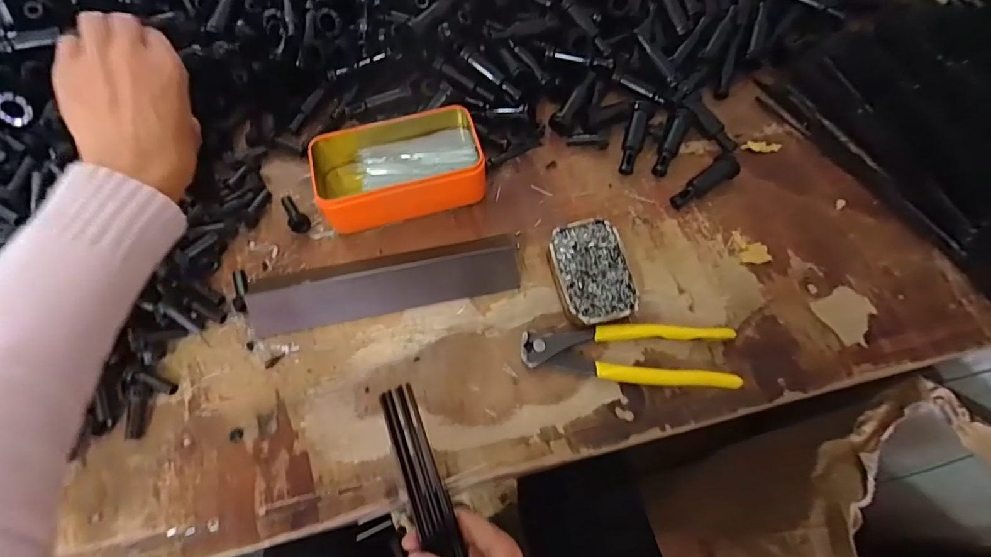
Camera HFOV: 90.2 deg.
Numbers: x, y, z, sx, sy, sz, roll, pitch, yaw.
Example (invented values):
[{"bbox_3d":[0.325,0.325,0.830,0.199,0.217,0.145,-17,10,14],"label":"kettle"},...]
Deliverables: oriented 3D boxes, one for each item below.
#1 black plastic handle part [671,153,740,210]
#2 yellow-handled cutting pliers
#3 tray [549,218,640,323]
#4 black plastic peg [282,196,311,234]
[{"bbox_3d":[0.189,-0.087,0.448,0.069,0.017,0.022,-37,73,3],"label":"black plastic handle part"},{"bbox_3d":[0.104,0.058,0.390,0.163,0.024,0.045,5,67,2],"label":"yellow-handled cutting pliers"},{"bbox_3d":[0.080,-0.005,0.414,0.060,0.020,0.088,-13,67,-5],"label":"tray"},{"bbox_3d":[-0.184,-0.060,0.448,0.017,0.012,0.041,-32,70,-13],"label":"black plastic peg"}]

